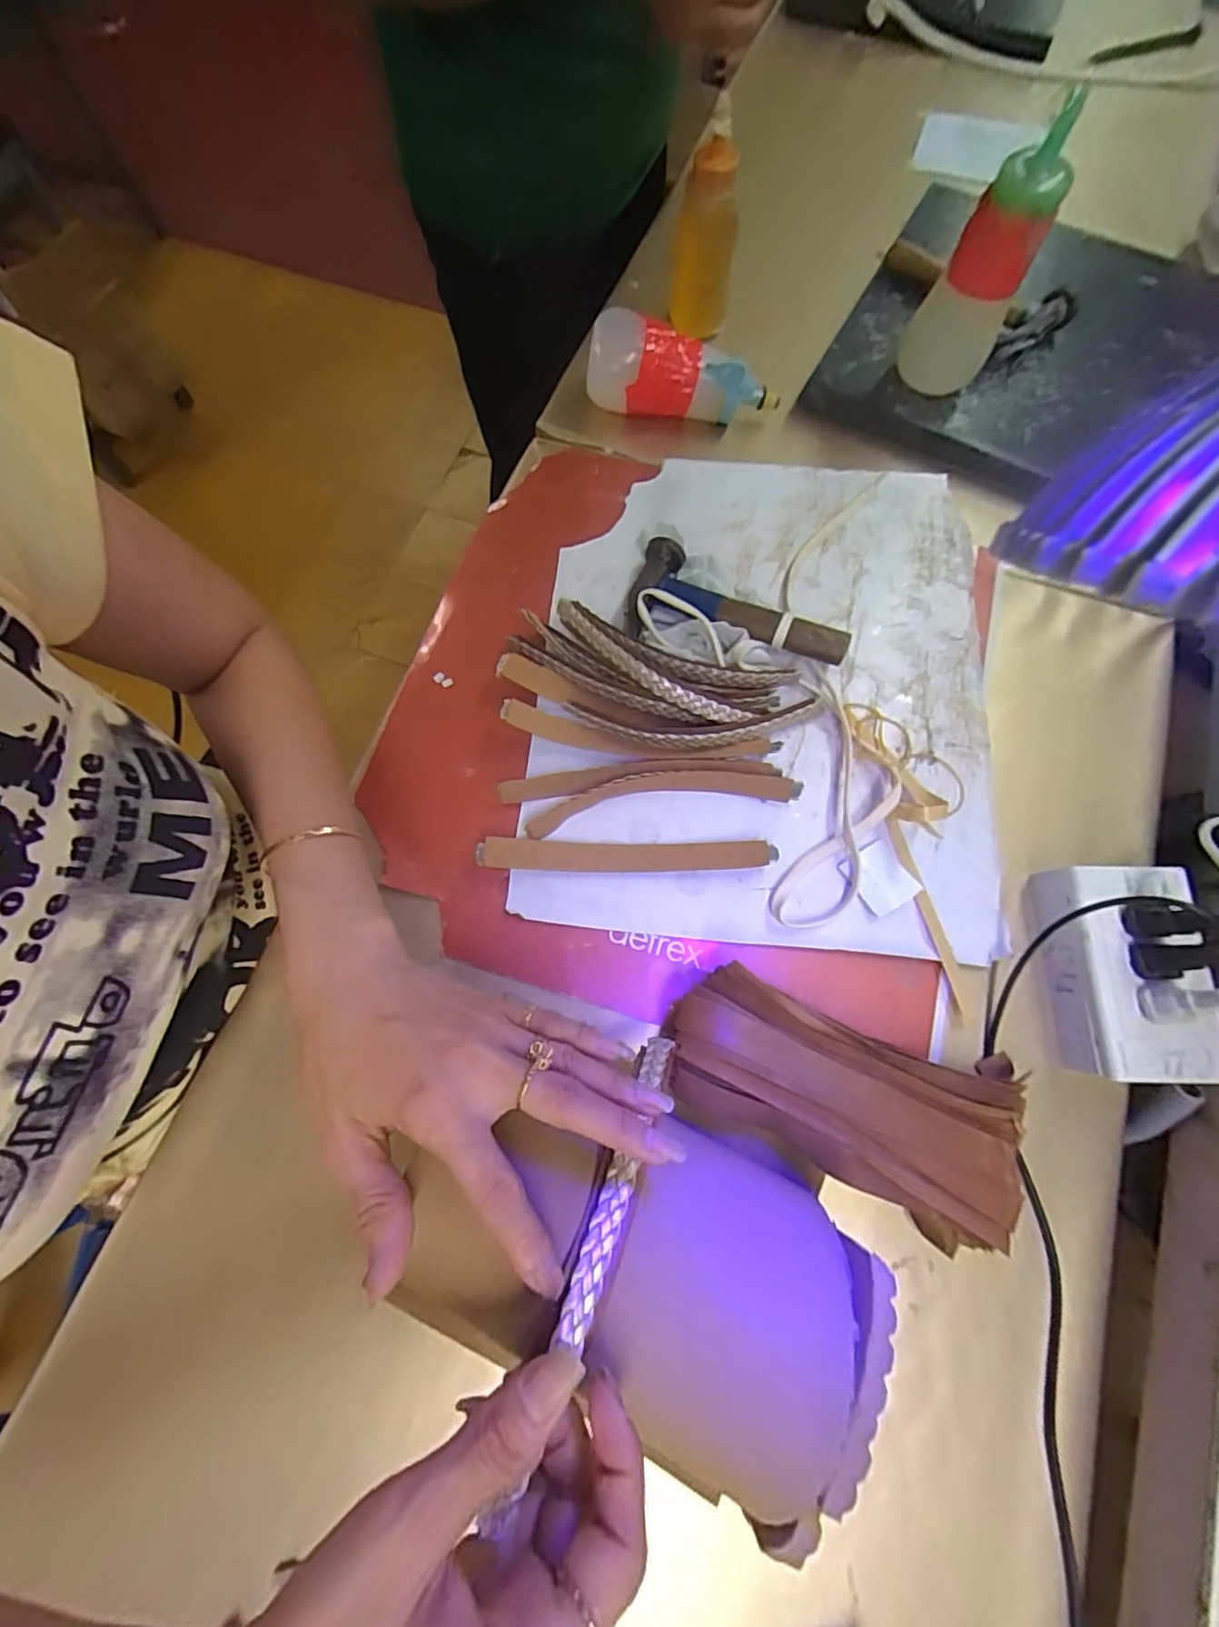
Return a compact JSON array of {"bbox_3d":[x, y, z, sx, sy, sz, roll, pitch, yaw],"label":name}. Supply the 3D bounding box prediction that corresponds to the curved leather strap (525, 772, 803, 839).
[{"bbox_3d":[0.035,-0.010,0.390,0.181,0.017,0.029,-9,73,-2],"label":"curved leather strap"}]

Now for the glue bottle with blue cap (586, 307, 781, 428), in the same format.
[{"bbox_3d":[0.060,-0.365,0.478,0.156,0.058,0.058,11,73,4],"label":"glue bottle with blue cap"}]

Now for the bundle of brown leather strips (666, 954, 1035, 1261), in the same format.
[{"bbox_3d":[0.123,0.156,0.322,0.195,0.045,0.100,20,74,6],"label":"bundle of brown leather strips"}]

